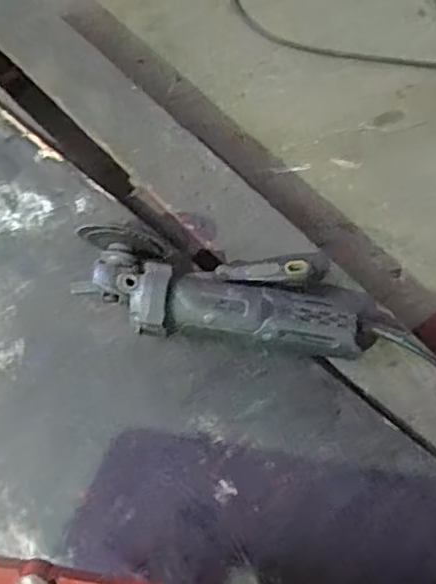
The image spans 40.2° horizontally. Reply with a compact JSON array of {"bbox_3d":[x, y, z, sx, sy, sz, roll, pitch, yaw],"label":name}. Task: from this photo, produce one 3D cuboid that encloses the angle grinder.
[{"bbox_3d":[0.014,-0.002,0.597,0.285,0.080,0.114,4,70,1],"label":"angle grinder"}]

